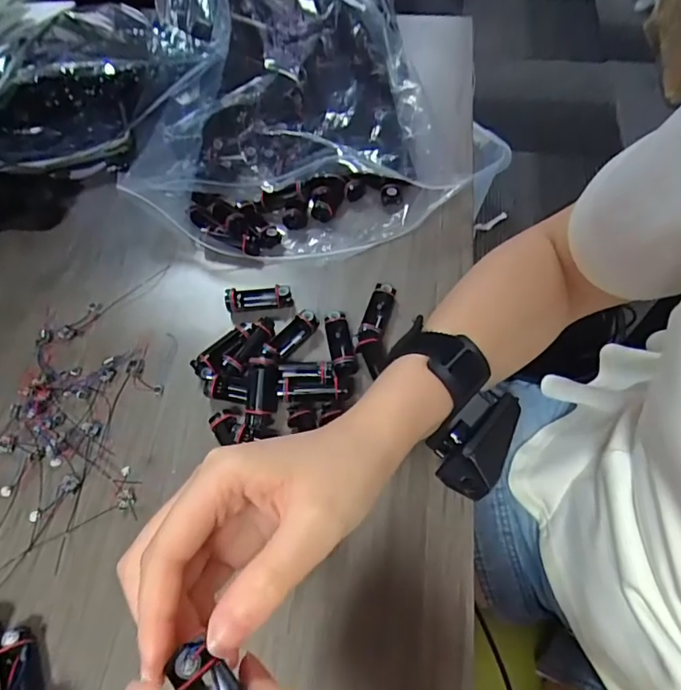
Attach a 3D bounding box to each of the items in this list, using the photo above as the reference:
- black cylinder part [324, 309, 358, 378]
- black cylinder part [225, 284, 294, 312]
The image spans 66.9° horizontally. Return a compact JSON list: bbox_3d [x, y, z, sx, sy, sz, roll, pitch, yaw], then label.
[{"bbox_3d":[0.000,-0.002,0.371,0.017,0.015,0.046,-10,58,-3],"label":"black cylinder part"},{"bbox_3d":[-0.062,-0.036,0.393,0.049,0.017,0.017,-7,58,-1],"label":"black cylinder part"}]

